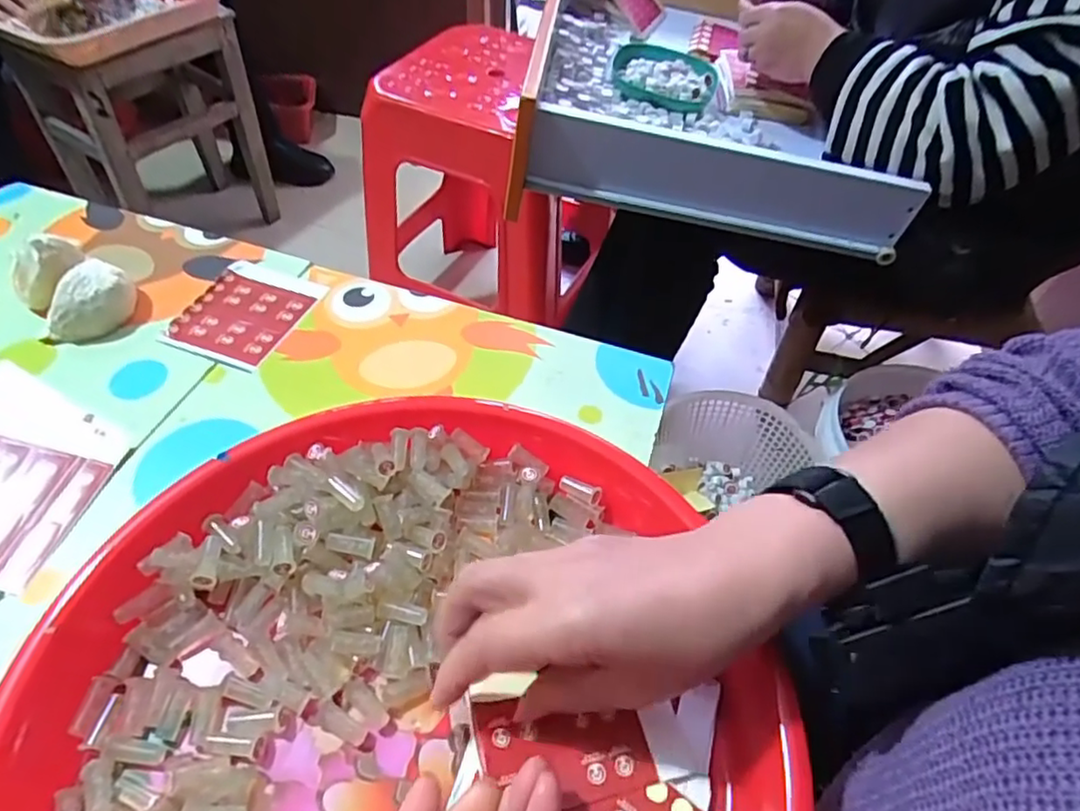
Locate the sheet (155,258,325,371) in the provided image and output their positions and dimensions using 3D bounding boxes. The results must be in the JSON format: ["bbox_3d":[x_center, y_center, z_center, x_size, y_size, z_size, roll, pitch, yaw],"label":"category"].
[{"bbox_3d":[-0.217,-0.069,0.469,0.083,0.005,0.096,17,50,9],"label":"sheet"}]

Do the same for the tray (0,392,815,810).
[{"bbox_3d":[-0.058,0.136,0.280,0.321,0.037,0.320,2,51,-2],"label":"tray"}]

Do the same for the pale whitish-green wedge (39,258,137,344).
[{"bbox_3d":[-0.313,-0.071,0.442,0.036,0.032,0.057,17,52,10],"label":"pale whitish-green wedge"}]

